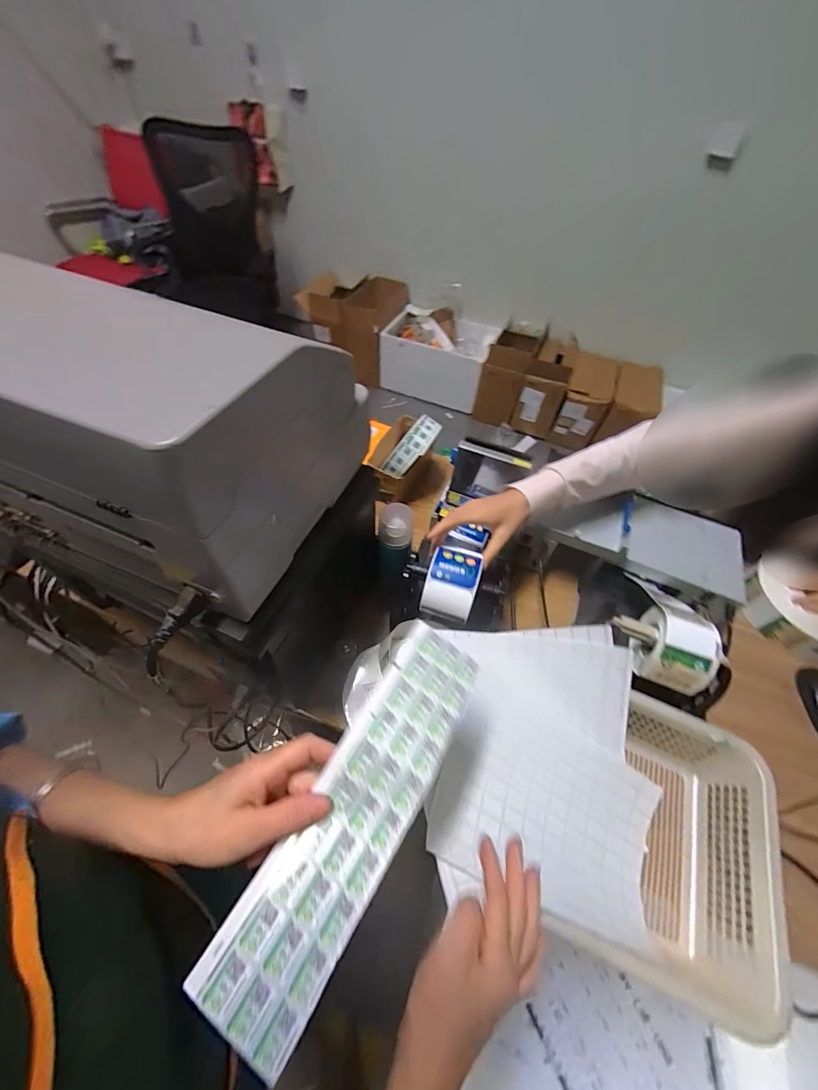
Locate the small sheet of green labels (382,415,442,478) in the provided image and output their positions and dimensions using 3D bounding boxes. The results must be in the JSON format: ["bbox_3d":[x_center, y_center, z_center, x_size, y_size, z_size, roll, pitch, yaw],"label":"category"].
[{"bbox_3d":[0.005,-0.183,0.722,0.058,0.043,0.134,39,88,22],"label":"small sheet of green labels"}]

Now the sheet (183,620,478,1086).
[{"bbox_3d":[-0.030,0.185,0.294,0.074,0.023,0.274,28,58,15],"label":"sheet"}]

